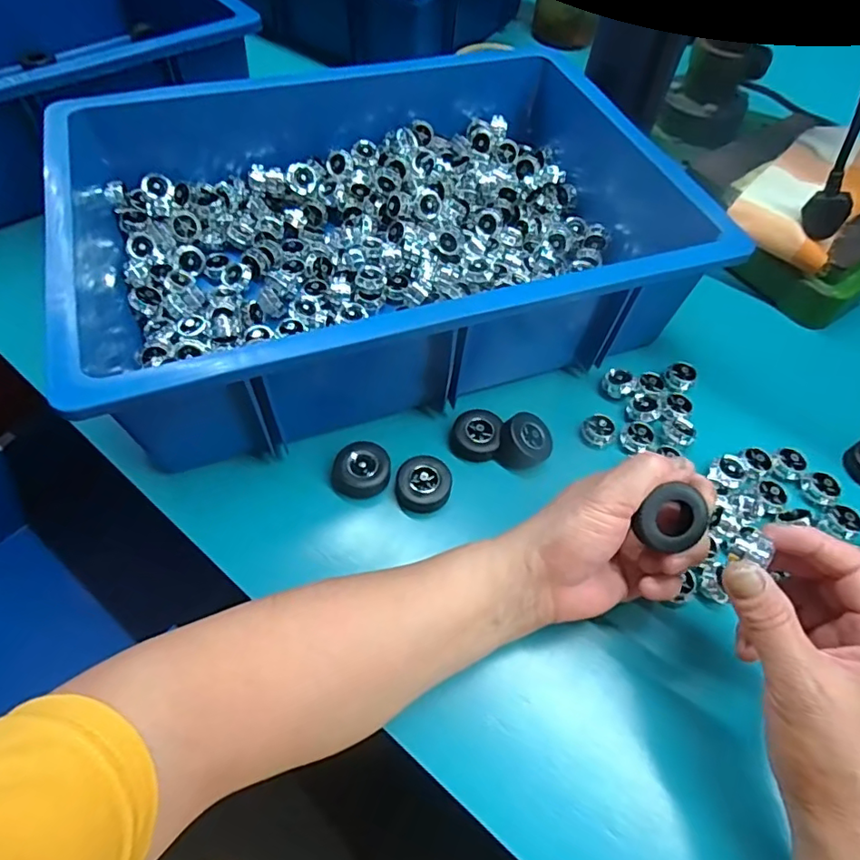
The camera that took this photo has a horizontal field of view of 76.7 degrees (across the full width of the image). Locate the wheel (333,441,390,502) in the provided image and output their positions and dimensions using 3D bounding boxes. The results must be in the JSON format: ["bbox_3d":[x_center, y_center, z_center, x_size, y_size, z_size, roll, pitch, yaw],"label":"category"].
[{"bbox_3d":[-0.046,0.027,0.373,0.037,0.018,0.035,1,59,-1],"label":"wheel"}]

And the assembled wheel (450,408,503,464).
[{"bbox_3d":[0.033,0.004,0.394,0.035,0.014,0.035,1,59,-1],"label":"assembled wheel"}]

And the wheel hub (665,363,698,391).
[{"bbox_3d":[0.201,-0.043,0.435,0.022,0.012,0.020,1,59,-1],"label":"wheel hub"}]

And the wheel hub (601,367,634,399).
[{"bbox_3d":[0.146,-0.037,0.423,0.022,0.015,0.018,26,61,14],"label":"wheel hub"}]

